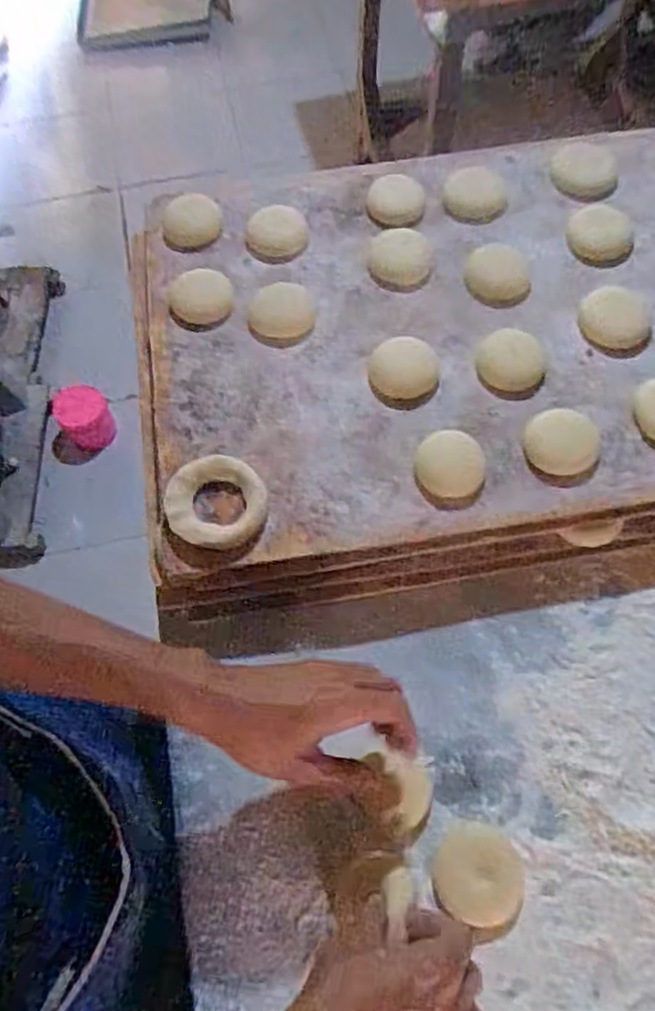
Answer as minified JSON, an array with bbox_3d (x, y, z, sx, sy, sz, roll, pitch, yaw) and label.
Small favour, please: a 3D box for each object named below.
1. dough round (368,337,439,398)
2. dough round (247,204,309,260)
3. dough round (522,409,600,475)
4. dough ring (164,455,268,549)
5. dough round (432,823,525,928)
[{"bbox_3d":[0.065,-0.118,0.572,0.058,0.017,0.053,0,64,0],"label":"dough round"},{"bbox_3d":[-0.050,-0.268,0.652,0.059,0.027,0.061,0,64,0],"label":"dough round"},{"bbox_3d":[0.188,-0.052,0.540,0.056,0.011,0.054,0,64,0],"label":"dough round"},{"bbox_3d":[-0.084,-0.002,0.517,0.076,0.014,0.072,0,64,0],"label":"dough ring"},{"bbox_3d":[0.105,0.255,0.464,0.062,0.009,0.059,0,64,0],"label":"dough round"}]

